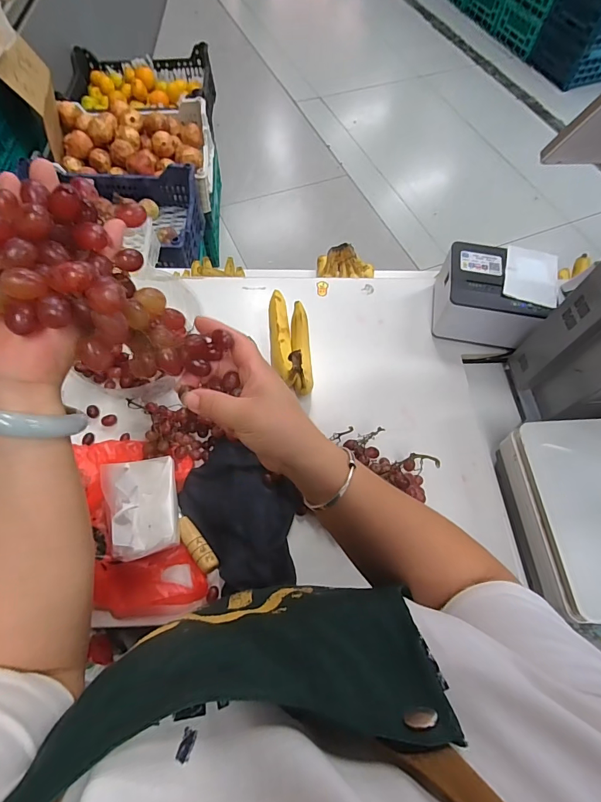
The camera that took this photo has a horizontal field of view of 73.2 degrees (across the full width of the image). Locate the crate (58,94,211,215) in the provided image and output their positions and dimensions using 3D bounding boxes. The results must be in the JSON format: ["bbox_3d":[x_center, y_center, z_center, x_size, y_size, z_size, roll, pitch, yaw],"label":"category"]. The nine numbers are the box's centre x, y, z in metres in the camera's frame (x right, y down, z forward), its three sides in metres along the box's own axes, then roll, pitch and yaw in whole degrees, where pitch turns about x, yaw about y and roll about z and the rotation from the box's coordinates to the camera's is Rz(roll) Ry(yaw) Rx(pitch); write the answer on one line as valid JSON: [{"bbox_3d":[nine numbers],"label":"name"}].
[{"bbox_3d":[-0.580,-0.871,1.411,0.521,0.168,0.394,-2,64,-3],"label":"crate"}]

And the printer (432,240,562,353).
[{"bbox_3d":[0.341,-0.185,0.736,0.169,0.124,0.143,14,64,5],"label":"printer"}]

